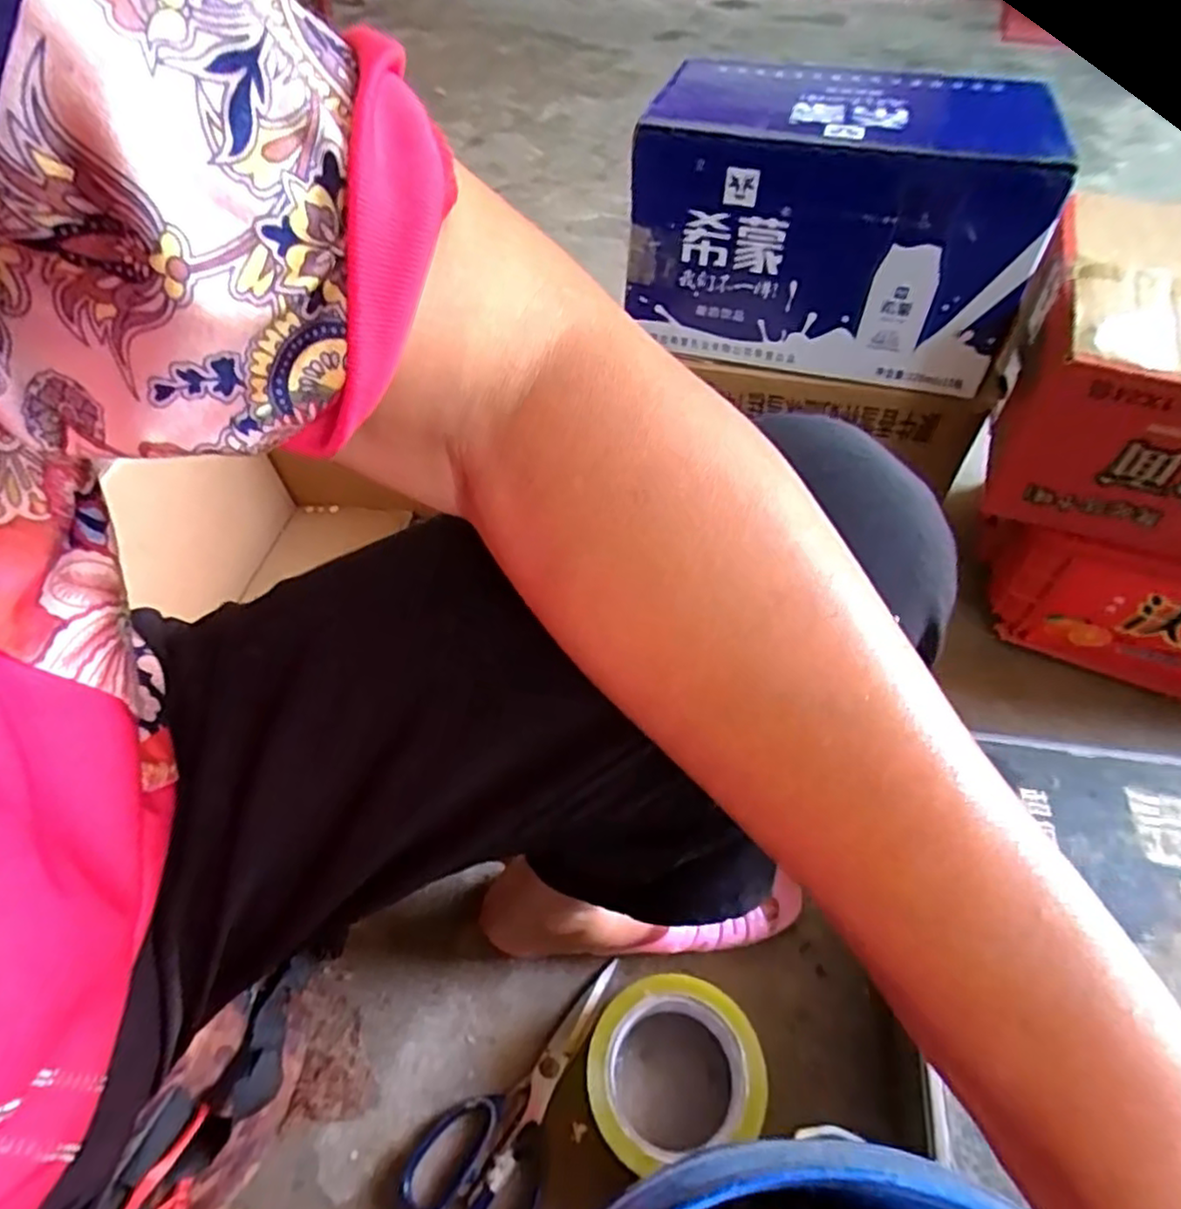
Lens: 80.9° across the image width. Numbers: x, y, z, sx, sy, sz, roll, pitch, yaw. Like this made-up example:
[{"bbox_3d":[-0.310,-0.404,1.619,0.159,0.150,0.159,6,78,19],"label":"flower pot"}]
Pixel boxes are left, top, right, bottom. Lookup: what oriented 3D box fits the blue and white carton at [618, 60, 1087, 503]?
[{"bbox_3d":[0.203,-0.315,0.597,0.305,0.194,0.176,13,54,12],"label":"blue and white carton"}]

